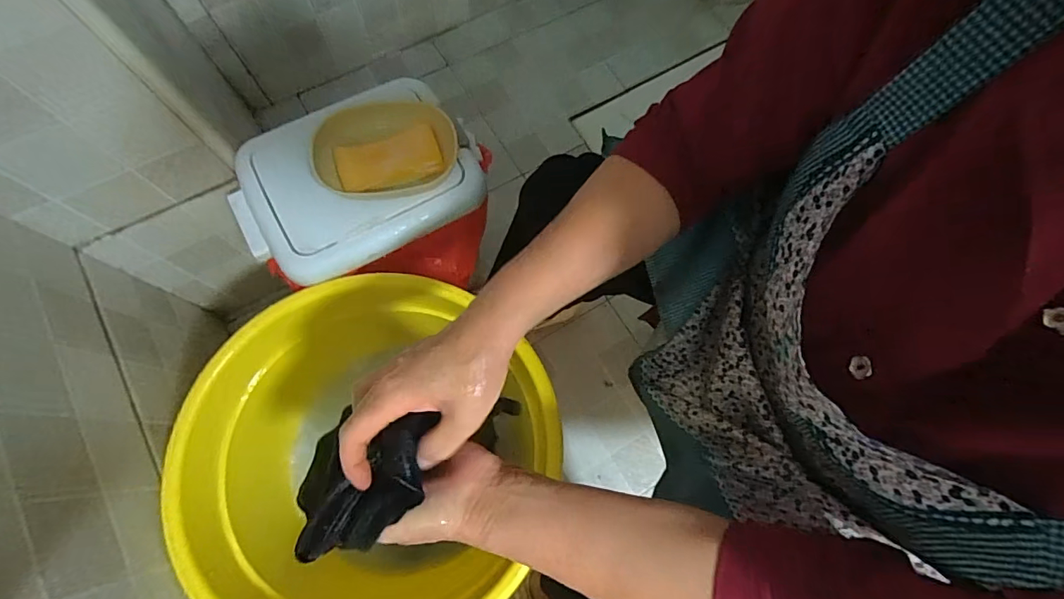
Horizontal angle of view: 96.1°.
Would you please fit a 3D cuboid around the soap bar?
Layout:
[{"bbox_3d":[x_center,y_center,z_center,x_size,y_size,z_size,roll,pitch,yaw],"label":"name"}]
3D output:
[{"bbox_3d":[-0.157,-0.154,0.525,0.110,0.021,0.056,-19,73,-9],"label":"soap bar"}]

